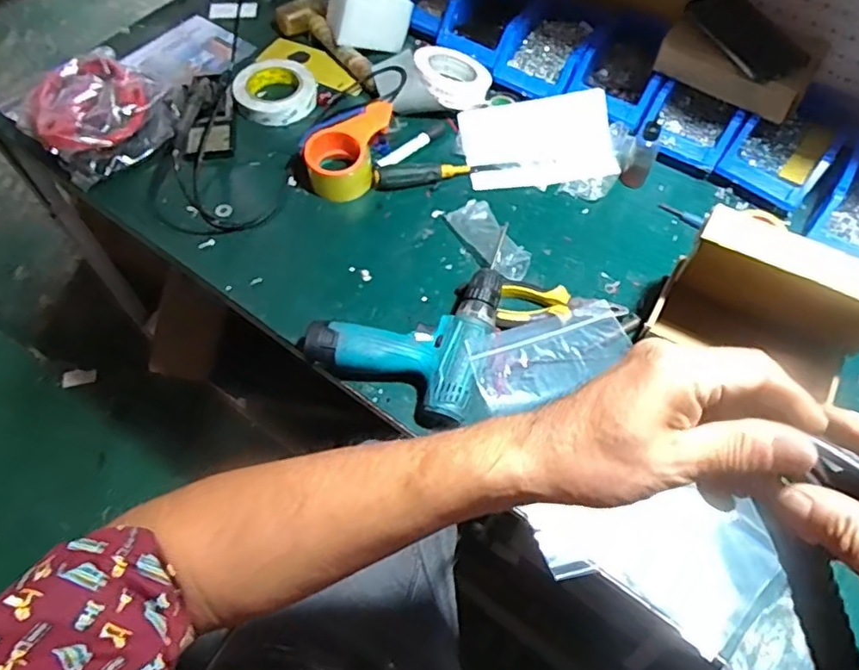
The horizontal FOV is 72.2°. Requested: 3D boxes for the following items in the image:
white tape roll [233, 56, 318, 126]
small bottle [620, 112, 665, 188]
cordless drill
[{"bbox_3d":[-0.234,-0.372,0.893,0.122,0.029,0.143,-18,62,-11],"label":"white tape roll"},{"bbox_3d":[0.287,-0.243,0.784,0.032,0.106,0.036,22,62,11],"label":"small bottle"},{"bbox_3d":[-0.016,-0.027,0.686,0.190,0.059,0.244,17,61,9],"label":"cordless drill"}]

